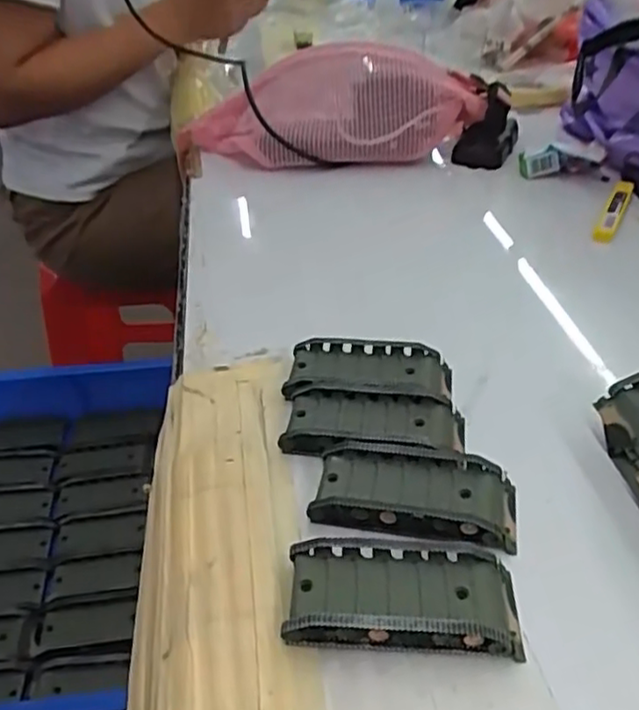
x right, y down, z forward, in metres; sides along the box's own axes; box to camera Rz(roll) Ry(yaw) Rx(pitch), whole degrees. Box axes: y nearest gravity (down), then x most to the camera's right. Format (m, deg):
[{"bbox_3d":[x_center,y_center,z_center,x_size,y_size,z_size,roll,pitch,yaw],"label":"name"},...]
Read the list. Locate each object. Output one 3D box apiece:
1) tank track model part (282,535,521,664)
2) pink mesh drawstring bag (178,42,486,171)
[{"bbox_3d":[0.036,0.102,0.290,0.096,0.020,0.045,1,38,4],"label":"tank track model part"},{"bbox_3d":[0.010,-0.257,0.698,0.301,0.093,0.113,2,38,4],"label":"pink mesh drawstring bag"}]

